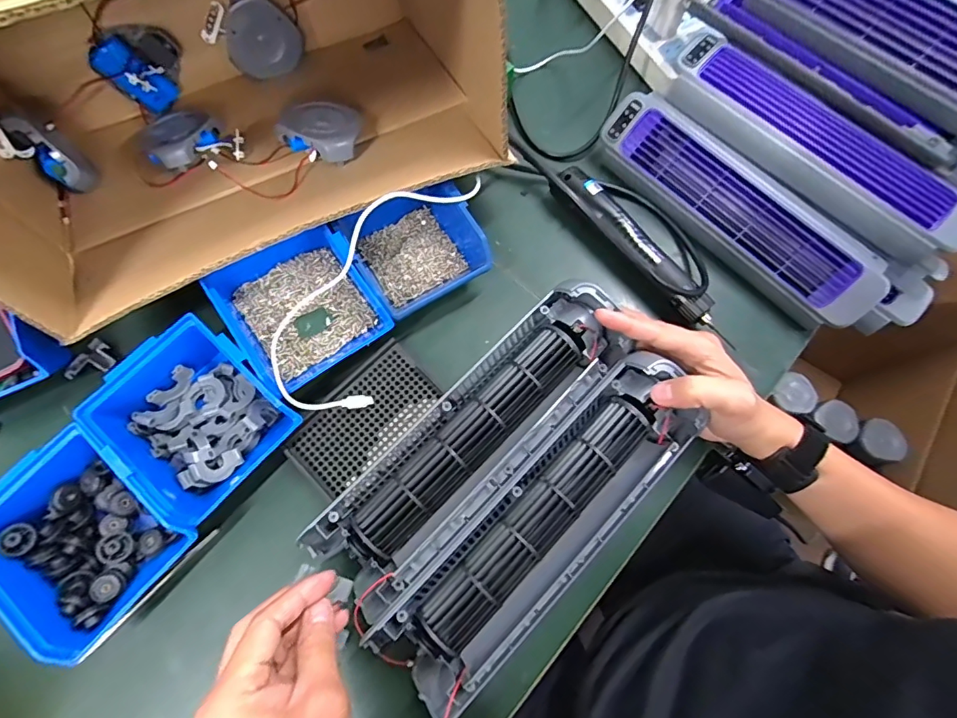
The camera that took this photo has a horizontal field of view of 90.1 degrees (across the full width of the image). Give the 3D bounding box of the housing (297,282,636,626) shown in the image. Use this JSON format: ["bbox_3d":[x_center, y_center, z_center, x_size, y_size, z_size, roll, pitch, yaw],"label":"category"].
[{"bbox_3d":[-0.003,0.062,0.389,0.093,0.055,0.293,43,79,11],"label":"housing"}]

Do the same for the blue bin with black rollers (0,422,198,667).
[{"bbox_3d":[-0.316,0.133,0.385,0.159,0.073,0.120,39,76,10],"label":"blue bin with black rollers"}]

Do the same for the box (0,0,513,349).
[{"bbox_3d":[-0.212,-0.252,0.380,0.419,0.259,0.300,-25,75,-8],"label":"box"}]

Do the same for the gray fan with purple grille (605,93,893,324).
[{"bbox_3d":[0.251,-0.150,0.475,0.297,0.040,0.080,45,120,12],"label":"gray fan with purple grille"}]

